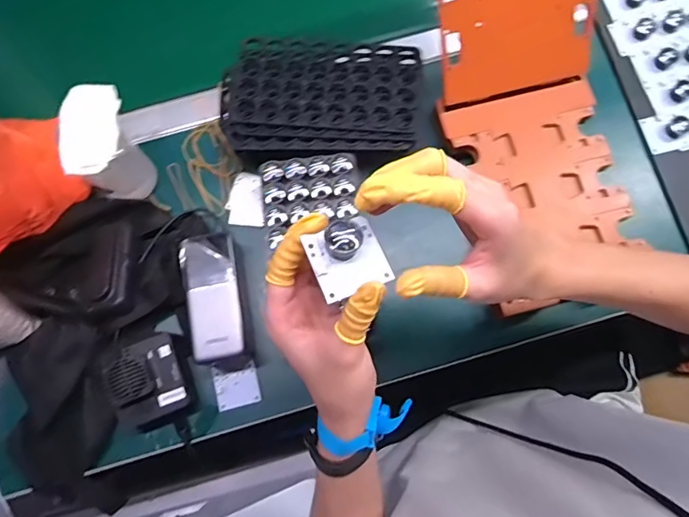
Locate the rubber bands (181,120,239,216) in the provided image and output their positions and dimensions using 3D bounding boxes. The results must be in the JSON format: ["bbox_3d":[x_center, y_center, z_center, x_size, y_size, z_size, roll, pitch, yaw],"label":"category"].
[{"bbox_3d":[-0.154,-0.107,0.573,0.056,0.011,0.111,-26,78,-4],"label":"rubber bands"}]

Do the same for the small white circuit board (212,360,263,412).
[{"bbox_3d":[-0.116,0.136,0.517,0.046,0.004,0.043,-15,78,-2],"label":"small white circuit board"}]

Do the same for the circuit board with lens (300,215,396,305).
[{"bbox_3d":[0.003,-0.002,0.292,0.042,0.018,0.044,-23,78,-3],"label":"circuit board with lens"}]

